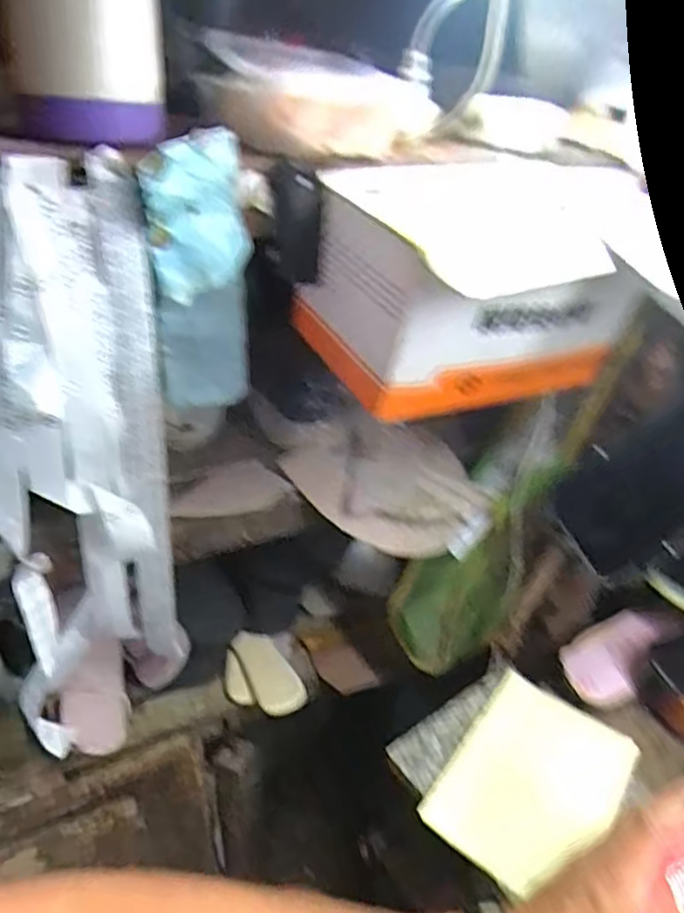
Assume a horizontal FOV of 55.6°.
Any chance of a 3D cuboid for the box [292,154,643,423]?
[{"bbox_3d":[0.086,-0.112,0.442,0.192,0.119,0.144,-11,37,-26],"label":"box"}]

